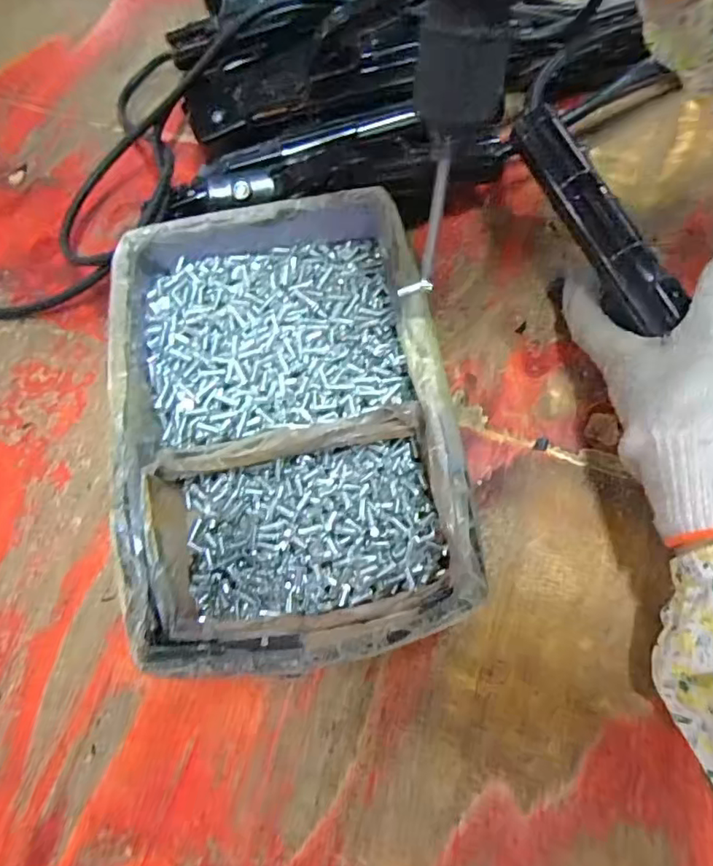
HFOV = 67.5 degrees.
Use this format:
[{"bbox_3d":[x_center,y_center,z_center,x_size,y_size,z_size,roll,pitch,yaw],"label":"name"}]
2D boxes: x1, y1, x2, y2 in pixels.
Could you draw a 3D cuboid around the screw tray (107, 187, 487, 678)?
[{"bbox_3d":[-0.039,-0.008,0.305,0.179,0.067,0.257,-8,69,0],"label":"screw tray"}]

